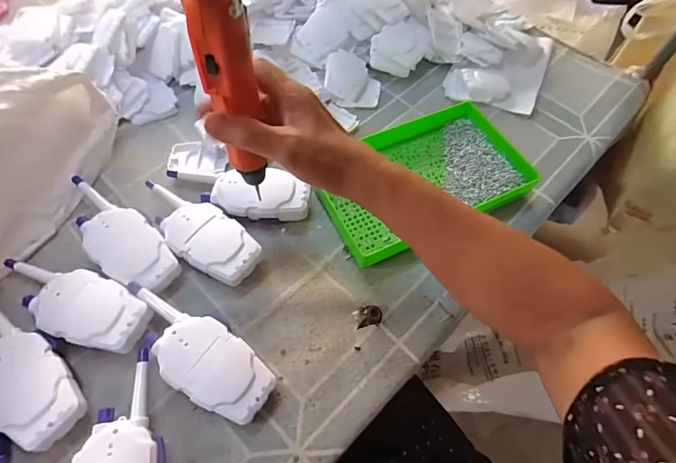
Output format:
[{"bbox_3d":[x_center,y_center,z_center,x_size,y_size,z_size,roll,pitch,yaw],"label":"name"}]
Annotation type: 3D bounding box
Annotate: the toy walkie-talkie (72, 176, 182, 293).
[{"bbox_3d":[-0.235,0.004,0.435,0.163,0.034,0.061,41,67,18],"label":"toy walkie-talkie"}]

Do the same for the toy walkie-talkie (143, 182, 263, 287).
[{"bbox_3d":[-0.155,-0.001,0.443,0.159,0.035,0.062,32,64,14],"label":"toy walkie-talkie"}]

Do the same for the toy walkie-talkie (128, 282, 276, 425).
[{"bbox_3d":[-0.133,0.109,0.380,0.161,0.034,0.064,34,65,15],"label":"toy walkie-talkie"}]

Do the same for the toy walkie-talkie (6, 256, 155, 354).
[{"bbox_3d":[-0.262,0.066,0.395,0.161,0.028,0.062,22,62,10],"label":"toy walkie-talkie"}]

